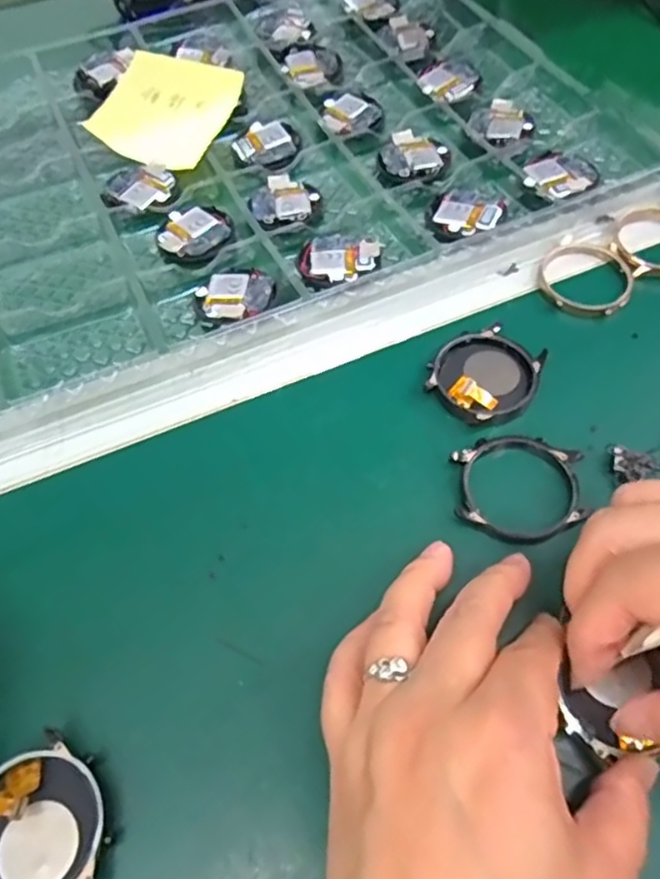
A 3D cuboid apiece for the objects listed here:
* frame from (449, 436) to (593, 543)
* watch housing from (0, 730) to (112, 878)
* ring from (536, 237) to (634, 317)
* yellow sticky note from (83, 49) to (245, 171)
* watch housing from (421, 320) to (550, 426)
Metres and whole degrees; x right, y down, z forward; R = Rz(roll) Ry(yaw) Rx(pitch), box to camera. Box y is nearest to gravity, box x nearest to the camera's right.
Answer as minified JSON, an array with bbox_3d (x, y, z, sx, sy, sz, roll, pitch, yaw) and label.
[{"bbox_3d":[0.077,0.019,0.266,0.051,0.004,0.046,0,57,2],"label":"frame"},{"bbox_3d":[-0.094,0.124,0.205,0.043,0.011,0.048,-19,59,-10],"label":"watch housing"},{"bbox_3d":[0.128,-0.082,0.328,0.045,0.006,0.047,-1,57,1],"label":"ring"},{"bbox_3d":[-0.101,-0.201,0.395,0.074,0.009,0.075,22,74,8],"label":"yellow sticky note"},{"bbox_3d":[0.070,-0.030,0.293,0.044,0.013,0.048,-1,57,1],"label":"watch housing"}]

